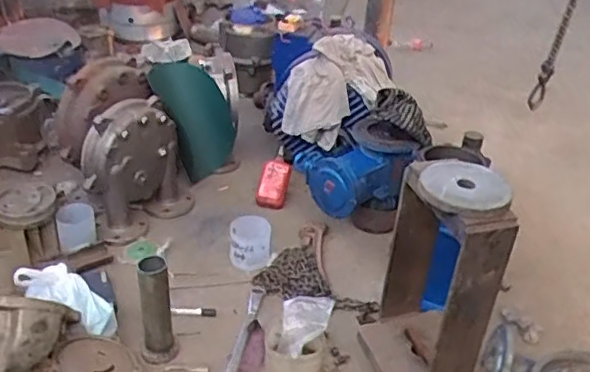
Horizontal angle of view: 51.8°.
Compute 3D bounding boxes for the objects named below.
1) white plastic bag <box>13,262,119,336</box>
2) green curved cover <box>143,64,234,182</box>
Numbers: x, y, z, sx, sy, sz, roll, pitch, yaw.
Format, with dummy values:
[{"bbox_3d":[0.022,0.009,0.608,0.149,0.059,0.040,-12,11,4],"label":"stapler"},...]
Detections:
[{"bbox_3d":[-0.455,0.224,1.239,0.227,0.051,0.095,37,28,-11],"label":"white plastic bag"},{"bbox_3d":[-0.277,-0.194,1.656,0.088,0.353,0.224,19,58,32],"label":"green curved cover"}]

